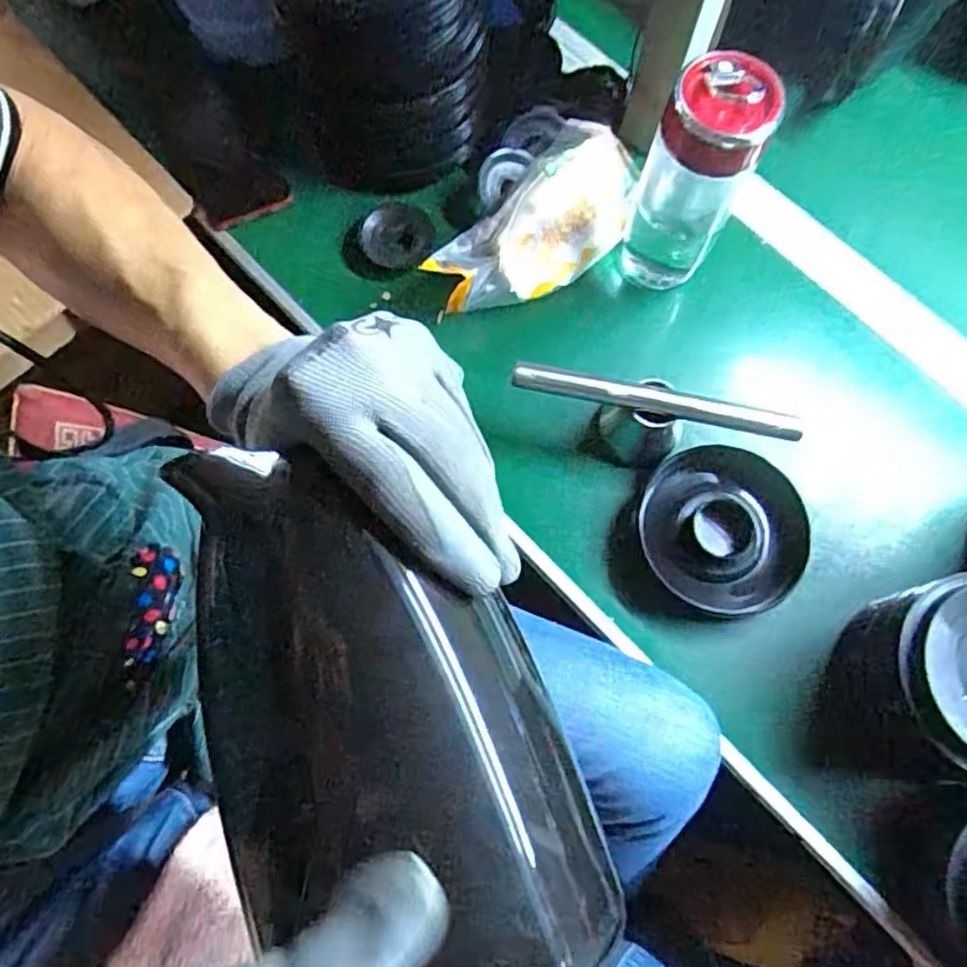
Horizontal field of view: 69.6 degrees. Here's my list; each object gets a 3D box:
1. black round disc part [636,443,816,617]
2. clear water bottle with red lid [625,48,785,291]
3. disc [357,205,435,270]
[{"bbox_3d":[0.176,0.035,0.510,0.116,0.025,0.113,0,73,-1],"label":"black round disc part"},{"bbox_3d":[0.149,-0.215,0.508,0.068,0.172,0.064,18,74,5],"label":"clear water bottle with red lid"},{"bbox_3d":[-0.071,-0.202,0.573,0.061,0.048,0.009,12,34,8],"label":"disc"}]

